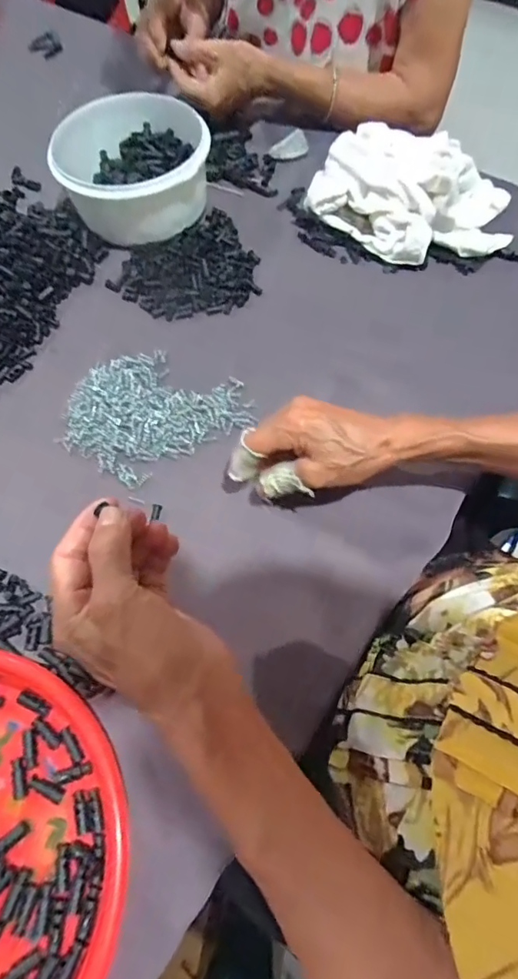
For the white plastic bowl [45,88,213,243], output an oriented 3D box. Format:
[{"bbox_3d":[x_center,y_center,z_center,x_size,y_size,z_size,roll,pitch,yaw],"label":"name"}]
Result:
[{"bbox_3d":[-0.133,-0.344,0.540,0.152,0.074,0.161,0,66,1],"label":"white plastic bowl"}]

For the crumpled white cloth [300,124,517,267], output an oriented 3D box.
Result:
[{"bbox_3d":[0.162,-0.309,0.523,0.208,0.067,0.143,-7,66,-2],"label":"crumpled white cloth"}]

